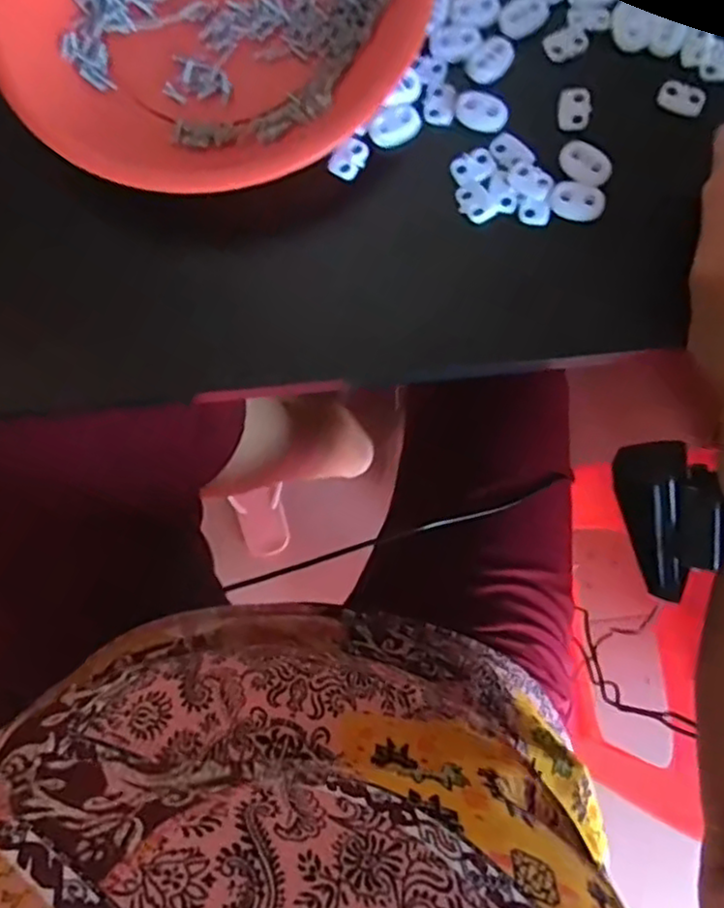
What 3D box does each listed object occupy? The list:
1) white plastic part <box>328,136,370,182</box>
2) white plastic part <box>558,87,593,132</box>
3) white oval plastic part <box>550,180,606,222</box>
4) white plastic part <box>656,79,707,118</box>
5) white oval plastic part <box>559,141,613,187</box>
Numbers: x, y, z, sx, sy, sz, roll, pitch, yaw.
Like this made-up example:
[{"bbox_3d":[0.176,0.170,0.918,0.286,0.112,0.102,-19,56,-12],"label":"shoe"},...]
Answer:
[{"bbox_3d":[-0.005,-0.131,0.306,0.012,0.008,0.019,39,82,8],"label":"white plastic part"},{"bbox_3d":[0.093,-0.150,0.301,0.013,0.005,0.019,8,79,2],"label":"white plastic part"},{"bbox_3d":[0.092,-0.107,0.293,0.022,0.005,0.016,20,80,5],"label":"white oval plastic part"},{"bbox_3d":[0.139,-0.155,0.300,0.019,0.007,0.010,25,80,5],"label":"white plastic part"},{"bbox_3d":[0.095,-0.123,0.294,0.022,0.004,0.016,34,81,7],"label":"white oval plastic part"}]

